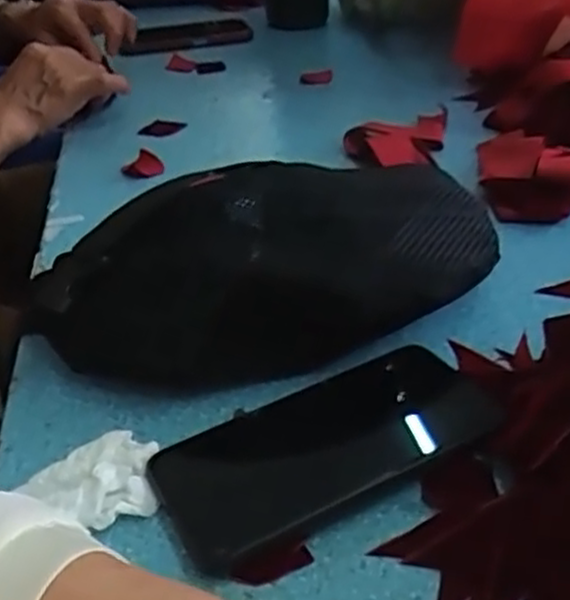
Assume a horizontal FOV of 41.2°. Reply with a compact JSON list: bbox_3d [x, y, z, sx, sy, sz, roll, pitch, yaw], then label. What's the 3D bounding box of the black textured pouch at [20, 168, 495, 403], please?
[{"bbox_3d":[-0.015,-0.018,0.448,0.274,0.077,0.117,-5,35,-2],"label":"black textured pouch"}]

